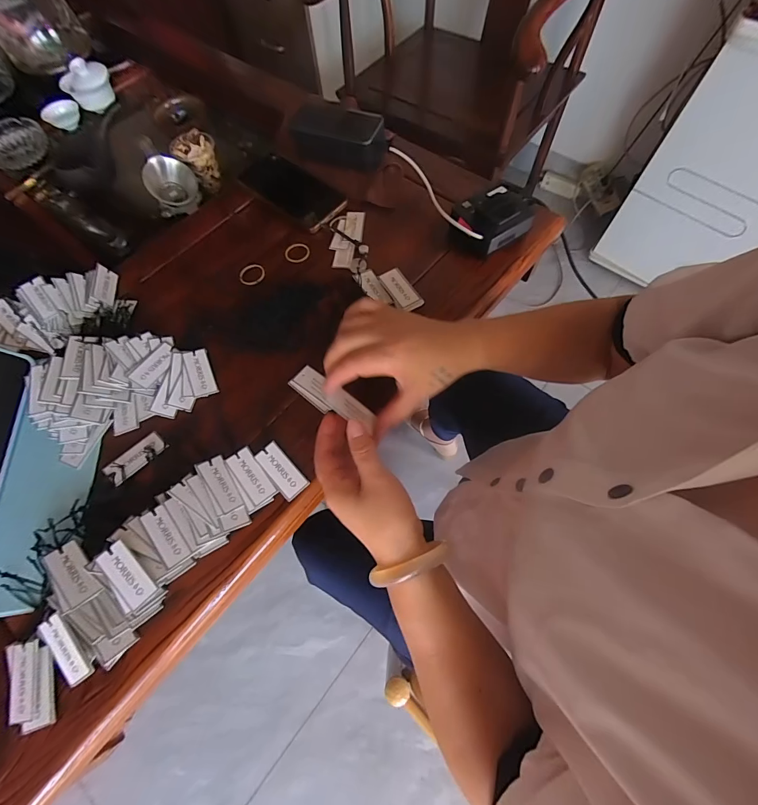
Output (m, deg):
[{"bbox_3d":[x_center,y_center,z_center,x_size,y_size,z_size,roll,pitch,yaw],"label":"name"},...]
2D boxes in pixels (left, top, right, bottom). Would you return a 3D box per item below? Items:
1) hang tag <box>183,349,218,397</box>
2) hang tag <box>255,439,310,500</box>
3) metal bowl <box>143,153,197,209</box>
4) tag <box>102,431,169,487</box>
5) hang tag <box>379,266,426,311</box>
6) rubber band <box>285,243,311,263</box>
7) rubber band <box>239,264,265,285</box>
[{"bbox_3d":[-0.200,-0.033,0.403,0.024,0.004,0.055,-18,74,-21],"label":"hang tag"},{"bbox_3d":[-0.096,0.067,0.357,0.026,0.004,0.057,-41,77,-11],"label":"hang tag"},{"bbox_3d":[-0.308,-0.329,0.539,0.061,0.059,0.072,1,67,3],"label":"metal bowl"},{"bbox_3d":[-0.248,0.056,0.369,0.027,0.004,0.058,37,66,18],"label":"tag"},{"bbox_3d":[0.026,-0.134,0.426,0.026,0.009,0.057,-29,69,-10],"label":"hang tag"},{"bbox_3d":[-0.107,-0.197,0.472,0.033,0.004,0.031,3,67,3],"label":"rubber band"},{"bbox_3d":[-0.163,-0.165,0.462,0.033,0.004,0.033,-9,67,-2],"label":"rubber band"}]

